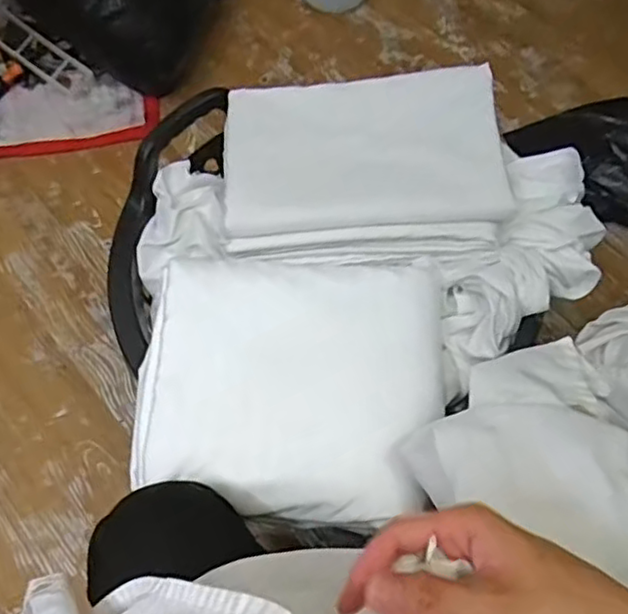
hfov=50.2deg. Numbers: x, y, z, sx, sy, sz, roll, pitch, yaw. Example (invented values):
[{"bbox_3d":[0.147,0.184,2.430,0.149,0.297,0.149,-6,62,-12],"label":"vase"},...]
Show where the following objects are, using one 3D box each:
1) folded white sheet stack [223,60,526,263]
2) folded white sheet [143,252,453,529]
[{"bbox_3d":[0.050,-0.154,0.697,0.282,0.054,0.201,-3,65,0],"label":"folded white sheet stack"},{"bbox_3d":[-0.016,0.056,0.600,0.263,0.054,0.246,4,65,4],"label":"folded white sheet"}]

